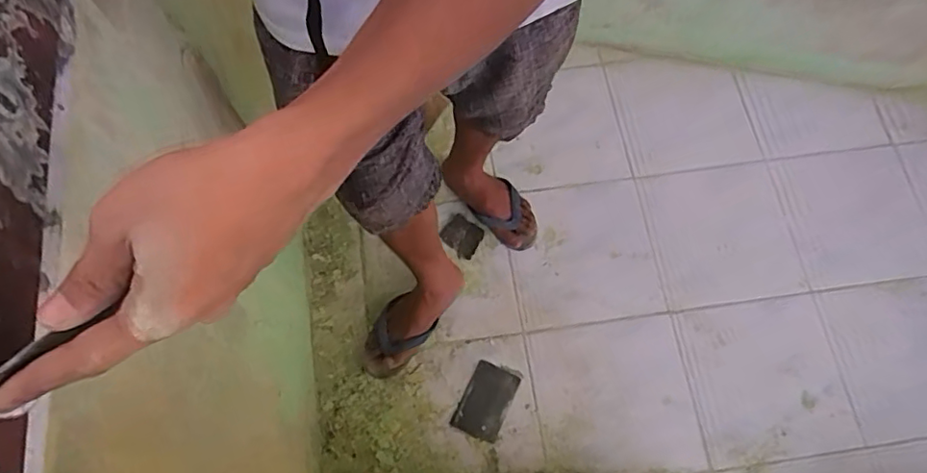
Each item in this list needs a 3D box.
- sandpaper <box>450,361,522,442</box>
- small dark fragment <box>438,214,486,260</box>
[{"bbox_3d":[0.045,0.317,1.135,0.090,0.008,0.139,24,70,9],"label":"sandpaper"},{"bbox_3d":[-0.003,0.000,1.247,0.081,0.010,0.073,36,72,13],"label":"small dark fragment"}]

